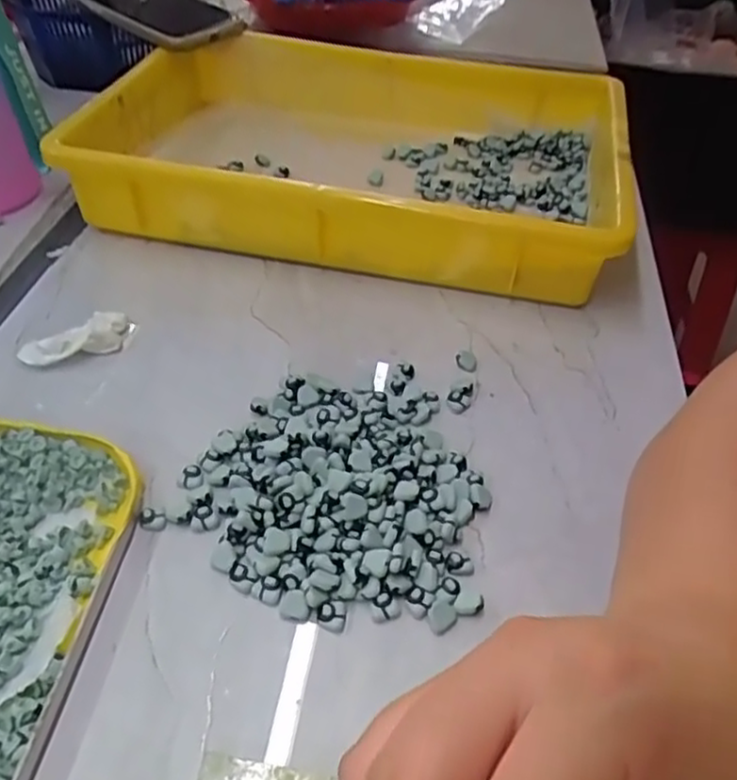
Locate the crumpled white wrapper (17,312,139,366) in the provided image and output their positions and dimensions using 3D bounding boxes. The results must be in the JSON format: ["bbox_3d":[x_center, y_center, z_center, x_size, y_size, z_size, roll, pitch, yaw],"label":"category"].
[{"bbox_3d":[-0.167,-0.032,0.399,0.061,0.012,0.030,-13,47,-16],"label":"crumpled white wrapper"}]

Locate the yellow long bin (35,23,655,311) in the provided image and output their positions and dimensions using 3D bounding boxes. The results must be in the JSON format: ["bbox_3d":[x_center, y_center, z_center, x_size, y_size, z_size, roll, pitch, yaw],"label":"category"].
[{"bbox_3d":[-0.009,-0.174,0.508,0.366,0.066,0.245,10,45,6],"label":"yellow long bin"}]

